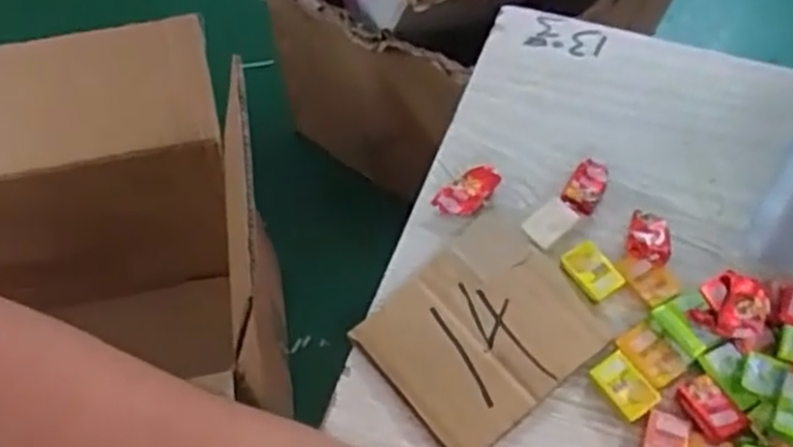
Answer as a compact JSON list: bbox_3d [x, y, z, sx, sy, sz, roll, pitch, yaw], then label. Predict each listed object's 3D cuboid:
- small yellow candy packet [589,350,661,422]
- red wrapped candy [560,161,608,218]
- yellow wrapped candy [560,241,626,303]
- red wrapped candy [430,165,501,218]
[{"bbox_3d":[0.095,0.068,0.323,0.017,0.004,0.026,-31,62,-14],"label":"small yellow candy packet"},{"bbox_3d":[0.093,-0.019,0.378,0.016,0.010,0.030,23,63,17],"label":"red wrapped candy"},{"bbox_3d":[0.089,0.021,0.352,0.018,0.006,0.026,-29,61,-13],"label":"yellow wrapped candy"},{"bbox_3d":[0.036,-0.014,0.378,0.033,0.011,0.018,-33,62,-15],"label":"red wrapped candy"}]

